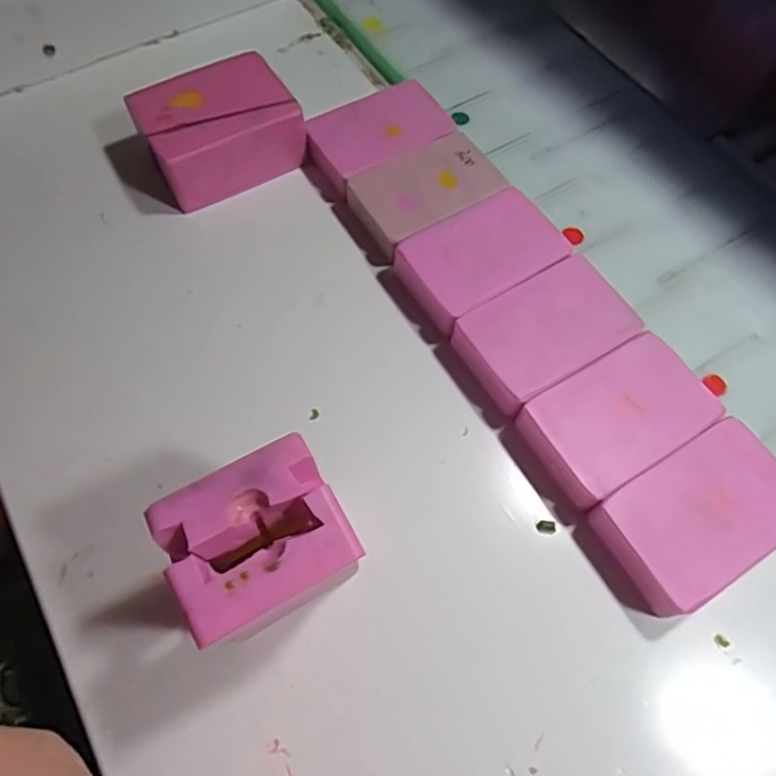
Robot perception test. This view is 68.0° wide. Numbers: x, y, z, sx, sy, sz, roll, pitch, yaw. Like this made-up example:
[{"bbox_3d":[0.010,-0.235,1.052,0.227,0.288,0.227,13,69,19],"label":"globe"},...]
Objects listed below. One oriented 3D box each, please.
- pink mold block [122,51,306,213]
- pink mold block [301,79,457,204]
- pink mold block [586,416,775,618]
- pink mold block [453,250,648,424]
[{"bbox_3d":[-0.083,-0.127,0.286,0.068,0.039,0.050,-28,68,-15],"label":"pink mold block"},{"bbox_3d":[-0.006,-0.128,0.293,0.069,0.017,0.043,-28,68,-15],"label":"pink mold block"},{"bbox_3d":[0.119,0.049,0.221,0.073,0.019,0.046,-28,68,-15],"label":"pink mold block"},{"bbox_3d":[0.067,-0.023,0.249,0.074,0.014,0.045,-30,68,-16],"label":"pink mold block"}]

